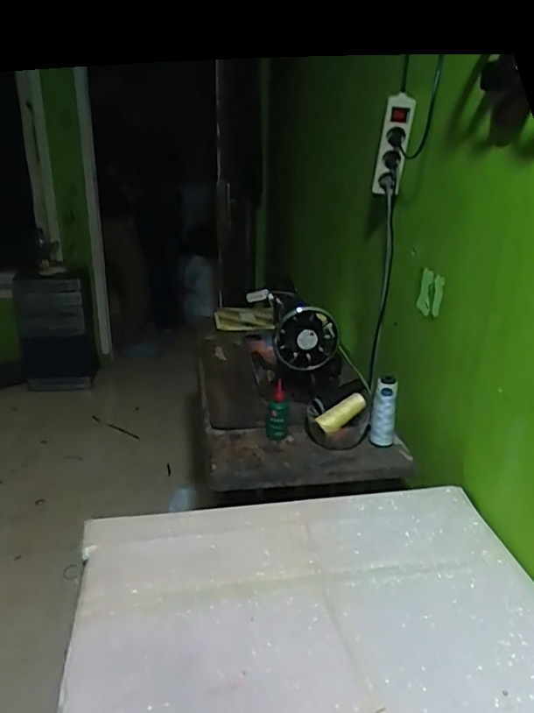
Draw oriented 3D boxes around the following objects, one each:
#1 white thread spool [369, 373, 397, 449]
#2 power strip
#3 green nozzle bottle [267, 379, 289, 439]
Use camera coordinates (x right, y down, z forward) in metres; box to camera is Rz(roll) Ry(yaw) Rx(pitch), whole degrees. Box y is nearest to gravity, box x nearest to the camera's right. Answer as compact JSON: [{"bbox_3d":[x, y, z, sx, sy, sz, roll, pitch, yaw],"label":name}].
[{"bbox_3d":[0.227,0.111,1.051,0.048,0.130,0.055,5,23,13],"label":"white thread spool"},{"bbox_3d":[0.234,-0.392,0.996,0.050,0.185,0.043,-2,43,-5],"label":"power strip"},{"bbox_3d":[0.021,0.114,1.058,0.045,0.119,0.037,2,23,4],"label":"green nozzle bottle"}]

